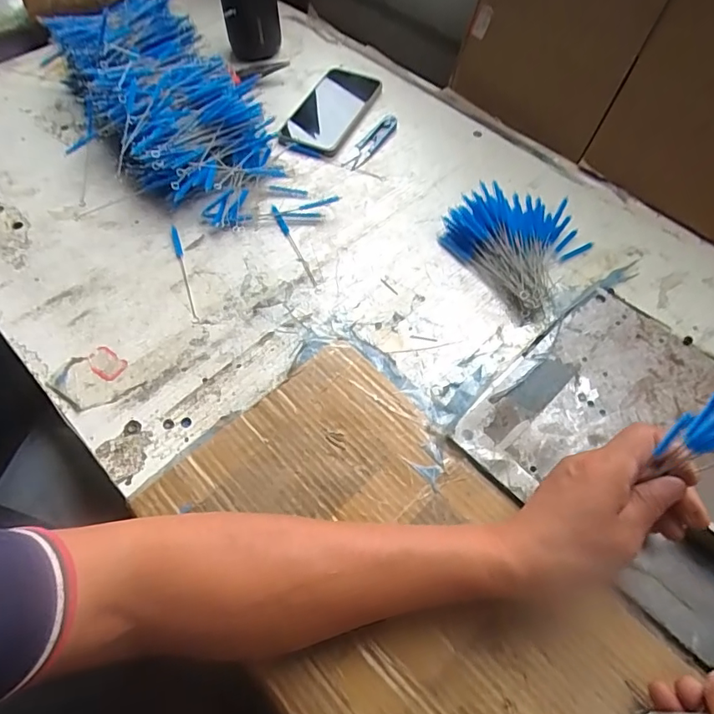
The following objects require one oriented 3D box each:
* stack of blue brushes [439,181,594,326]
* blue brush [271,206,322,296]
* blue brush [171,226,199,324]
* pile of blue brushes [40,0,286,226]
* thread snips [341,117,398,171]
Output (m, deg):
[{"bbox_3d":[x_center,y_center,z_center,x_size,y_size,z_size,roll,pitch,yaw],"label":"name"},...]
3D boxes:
[{"bbox_3d":[0.175,-0.119,0.506,0.130,0.039,0.146,-30,63,-18],"label":"stack of blue brushes"},{"bbox_3d":[-0.064,-0.114,0.512,0.008,0.006,0.126,-22,61,-14],"label":"blue brush"},{"bbox_3d":[-0.171,-0.084,0.490,0.008,0.008,0.122,-17,60,-12],"label":"blue brush"},{"bbox_3d":[-0.227,-0.297,0.576,0.193,0.078,0.378,-34,65,-20],"label":"pile of blue brushes"},{"bbox_3d":[0.018,-0.261,0.601,0.026,0.007,0.101,29,62,16],"label":"thread snips"}]

